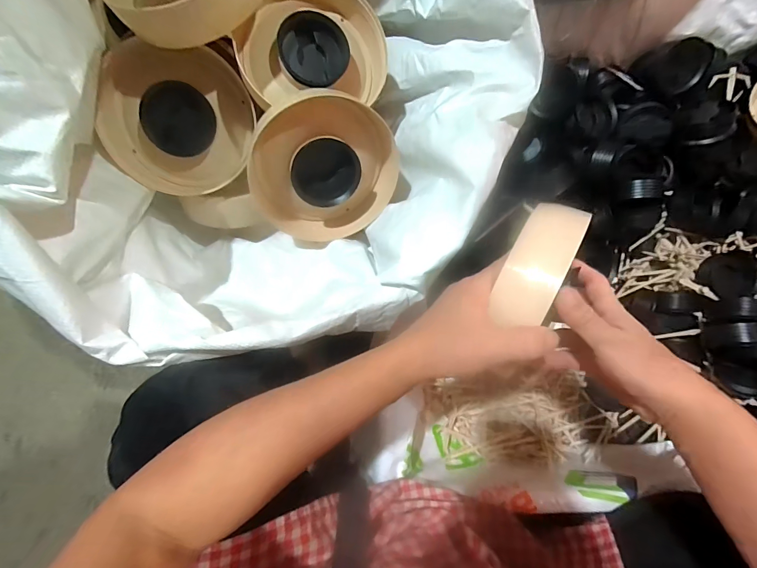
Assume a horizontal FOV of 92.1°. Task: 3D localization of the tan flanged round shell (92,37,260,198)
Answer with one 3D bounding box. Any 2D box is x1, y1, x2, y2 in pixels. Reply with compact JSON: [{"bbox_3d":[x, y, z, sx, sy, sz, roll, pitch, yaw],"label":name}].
[{"bbox_3d":[-0.227,-0.185,0.423,0.148,0.046,0.153,-5,105,-18],"label":"tan flanged round shell"}]

